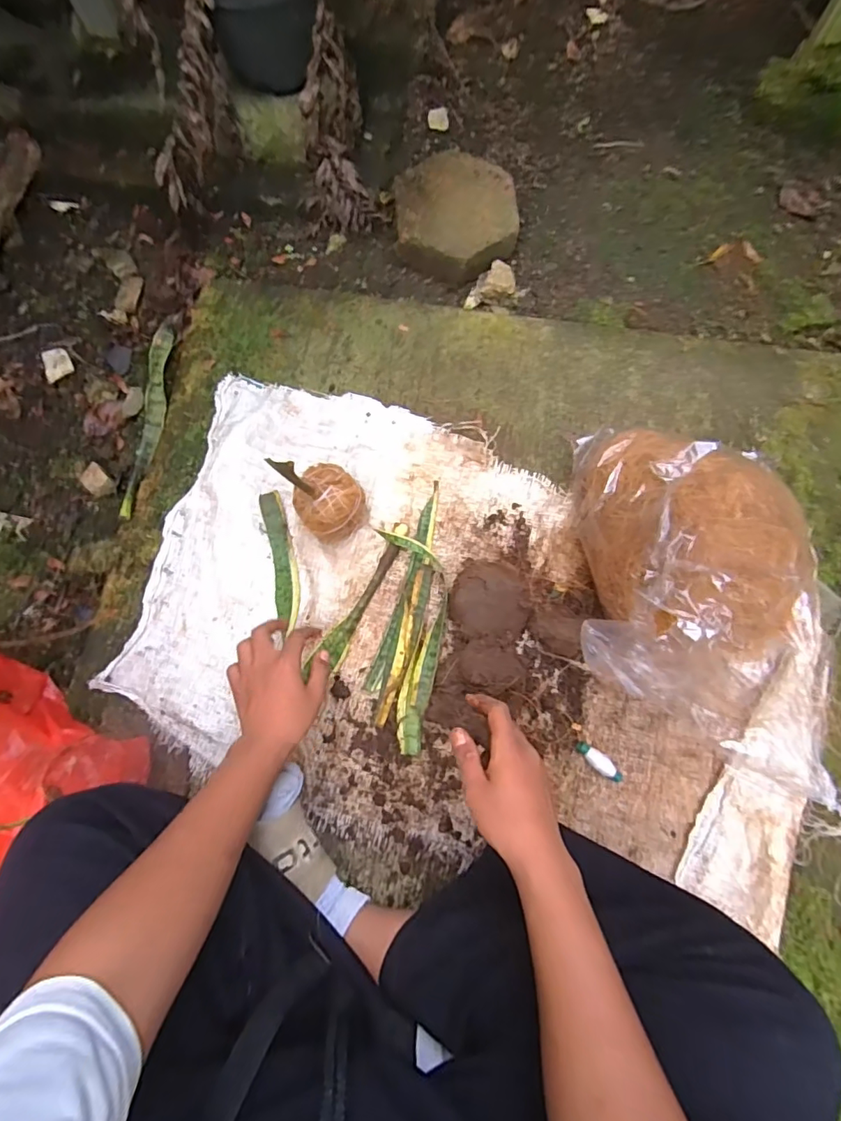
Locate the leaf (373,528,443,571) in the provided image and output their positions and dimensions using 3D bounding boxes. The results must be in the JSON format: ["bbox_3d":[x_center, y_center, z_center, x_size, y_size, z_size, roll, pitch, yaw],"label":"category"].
[{"bbox_3d":[-0.015,-0.018,0.680,0.100,0.023,0.016,30,78,8],"label":"leaf"}]

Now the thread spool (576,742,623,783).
[{"bbox_3d":[0.211,0.237,0.609,0.060,0.019,0.020,35,78,9],"label":"thread spool"}]

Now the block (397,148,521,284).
[{"bbox_3d":[0.055,-0.554,0.838,0.190,0.077,0.214,-6,75,-1],"label":"block"}]

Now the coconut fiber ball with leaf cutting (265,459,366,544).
[{"bbox_3d":[-0.117,-0.079,0.640,0.085,0.138,0.091,-27,77,-8],"label":"coconut fiber ball with leaf cutting"}]

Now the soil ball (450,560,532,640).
[{"bbox_3d":[0.086,0.045,0.642,0.095,0.052,0.102,0,75,0],"label":"soil ball"}]

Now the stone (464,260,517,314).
[{"bbox_3d":[0.118,-0.446,0.837,0.084,0.037,0.070,9,74,1],"label":"stone"}]

